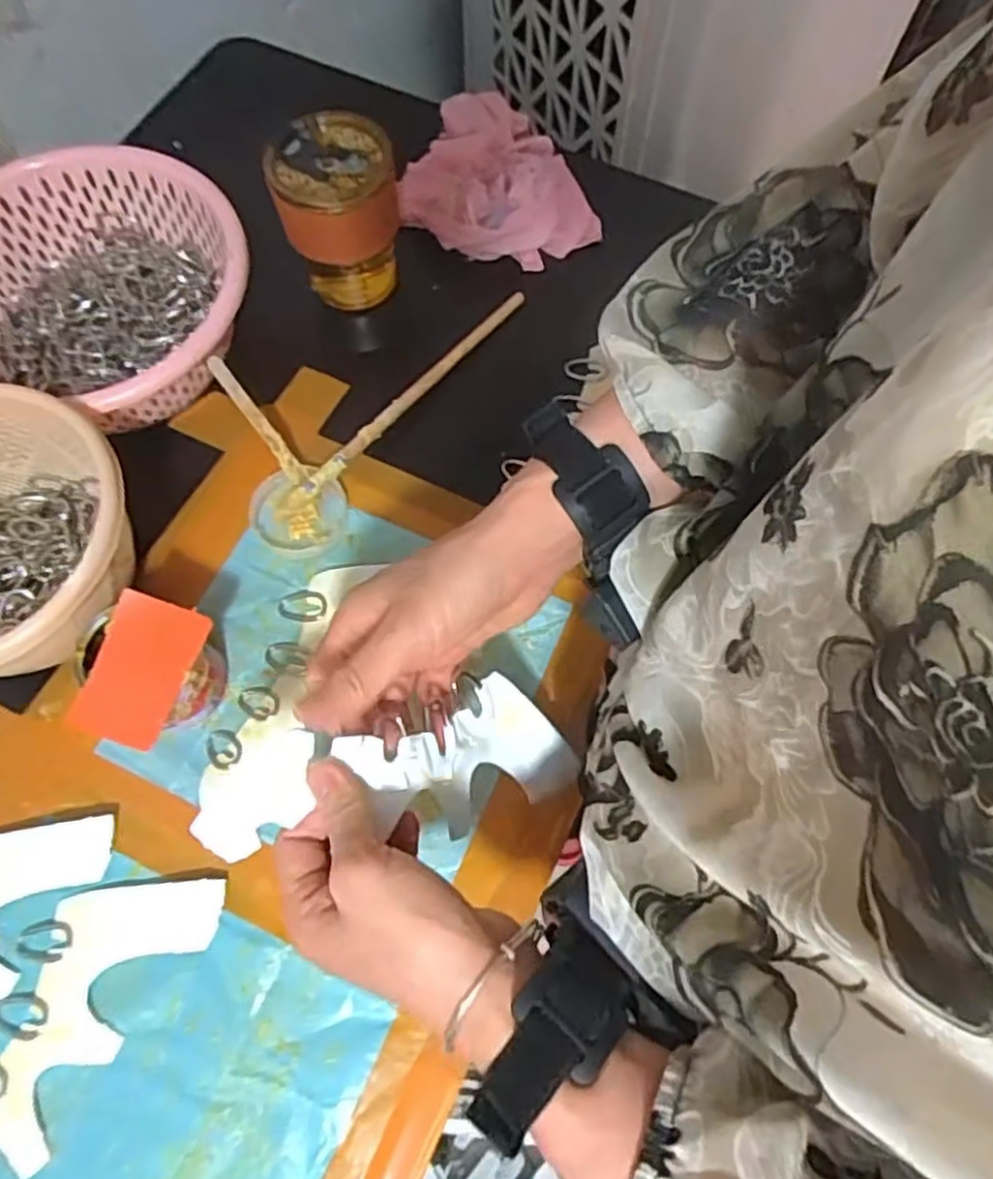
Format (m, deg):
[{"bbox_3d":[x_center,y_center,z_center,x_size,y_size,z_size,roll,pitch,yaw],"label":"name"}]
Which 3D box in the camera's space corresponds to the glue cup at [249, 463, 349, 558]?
[{"bbox_3d":[-0.139,-0.056,0.529,0.066,0.022,0.063,0,72,0],"label":"glue cup"}]

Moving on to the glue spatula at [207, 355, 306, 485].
[{"bbox_3d":[-0.164,-0.115,0.524,0.013,0.005,0.097,-31,107,14],"label":"glue spatula"}]

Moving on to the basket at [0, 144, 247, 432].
[{"bbox_3d":[-0.286,-0.199,0.549,0.215,0.086,0.205,-18,73,-6],"label":"basket"}]

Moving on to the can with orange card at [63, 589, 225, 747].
[{"bbox_3d":[-0.206,0.051,0.455,0.066,0.080,0.079,18,73,6],"label":"can with orange card"}]

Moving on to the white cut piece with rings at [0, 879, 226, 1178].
[{"bbox_3d":[-0.248,0.247,0.419,0.083,0.007,0.216,29,70,13],"label":"white cut piece with rings"}]

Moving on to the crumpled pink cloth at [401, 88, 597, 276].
[{"bbox_3d":[-0.008,-0.338,0.619,0.139,0.058,0.163,-31,74,-10],"label":"crumpled pink cloth"}]

